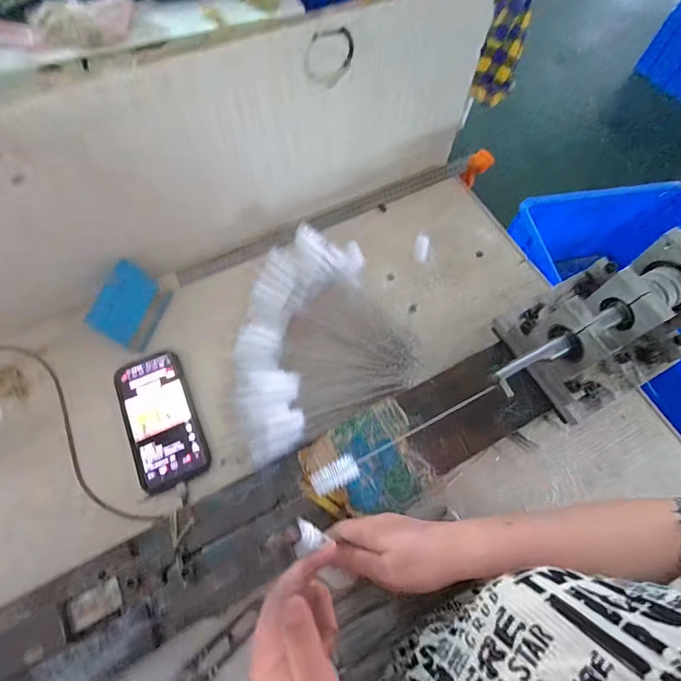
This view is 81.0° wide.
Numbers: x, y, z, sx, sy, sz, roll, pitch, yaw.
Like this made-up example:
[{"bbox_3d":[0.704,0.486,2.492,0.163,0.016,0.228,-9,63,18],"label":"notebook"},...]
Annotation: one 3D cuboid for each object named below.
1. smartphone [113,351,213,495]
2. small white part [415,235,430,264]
[{"bbox_3d":[-0.220,0.093,0.487,0.080,0.008,0.167,-22,70,-11],"label":"smartphone"},{"bbox_3d":[0.124,-0.140,0.605,0.021,0.005,0.044,6,82,1],"label":"small white part"}]

